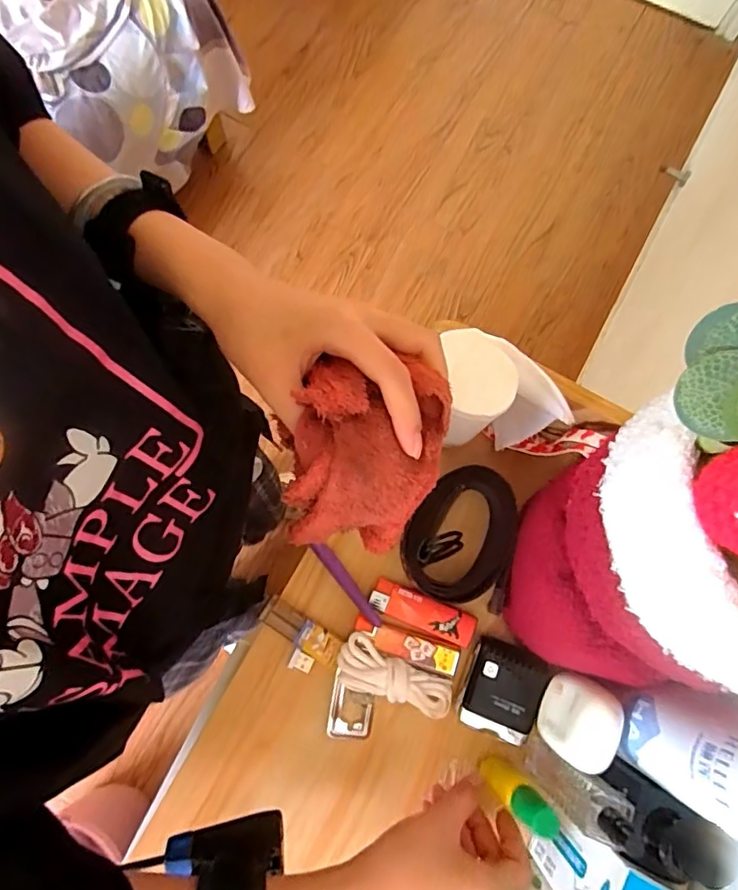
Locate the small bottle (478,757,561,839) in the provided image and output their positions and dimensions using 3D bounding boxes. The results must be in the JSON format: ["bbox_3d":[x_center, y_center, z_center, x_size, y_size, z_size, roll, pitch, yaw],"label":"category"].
[{"bbox_3d":[0.093,0.228,0.360,0.018,0.092,0.025,17,77,-10],"label":"small bottle"}]

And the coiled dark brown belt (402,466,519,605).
[{"bbox_3d":[0.069,0.067,0.421,0.075,0.030,0.100,28,78,4],"label":"coiled dark brown belt"}]

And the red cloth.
[{"bbox_3d":[0.000,0.007,0.288,0.070,0.077,0.088,10,77,1],"label":"red cloth"}]

